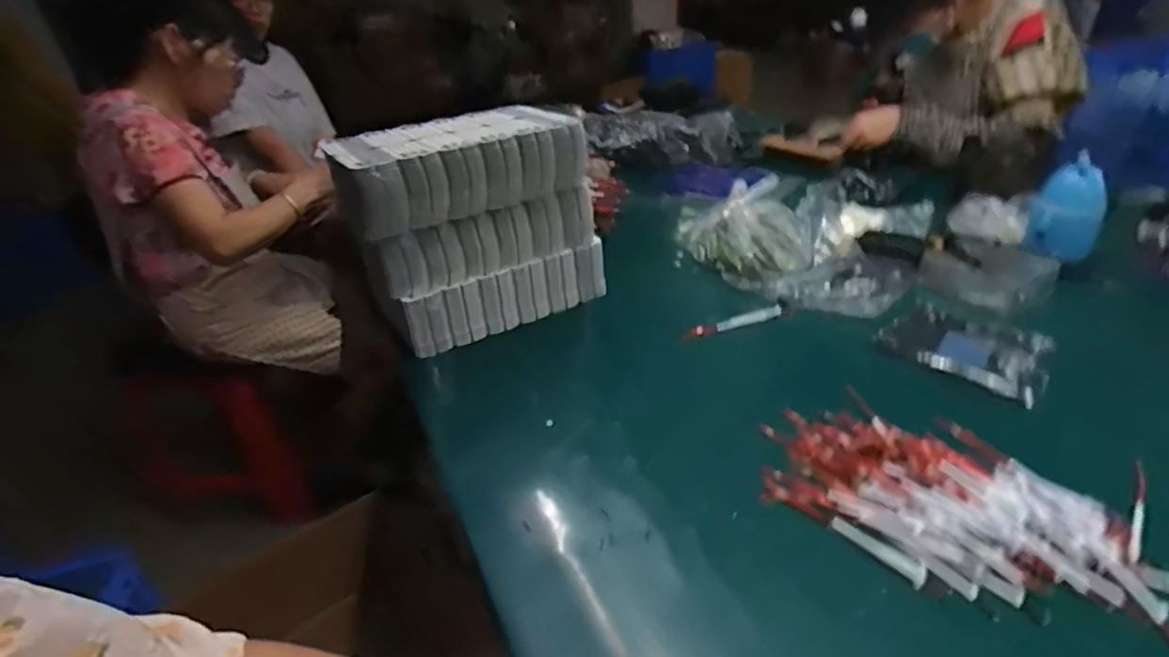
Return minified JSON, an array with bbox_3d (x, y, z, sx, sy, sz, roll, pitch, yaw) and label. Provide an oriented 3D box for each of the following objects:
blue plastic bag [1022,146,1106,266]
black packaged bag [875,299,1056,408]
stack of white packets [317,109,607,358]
[{"bbox_3d":[0.672,-0.158,0.809,0.055,0.133,0.076,-23,35,-24],"label":"blue plastic bag"},{"bbox_3d":[0.457,0.022,0.692,0.141,0.017,0.166,-30,38,-32],"label":"black packaged bag"},{"bbox_3d":[-0.151,-0.138,0.810,0.309,0.268,0.154,-25,36,-26],"label":"stack of white packets"}]

